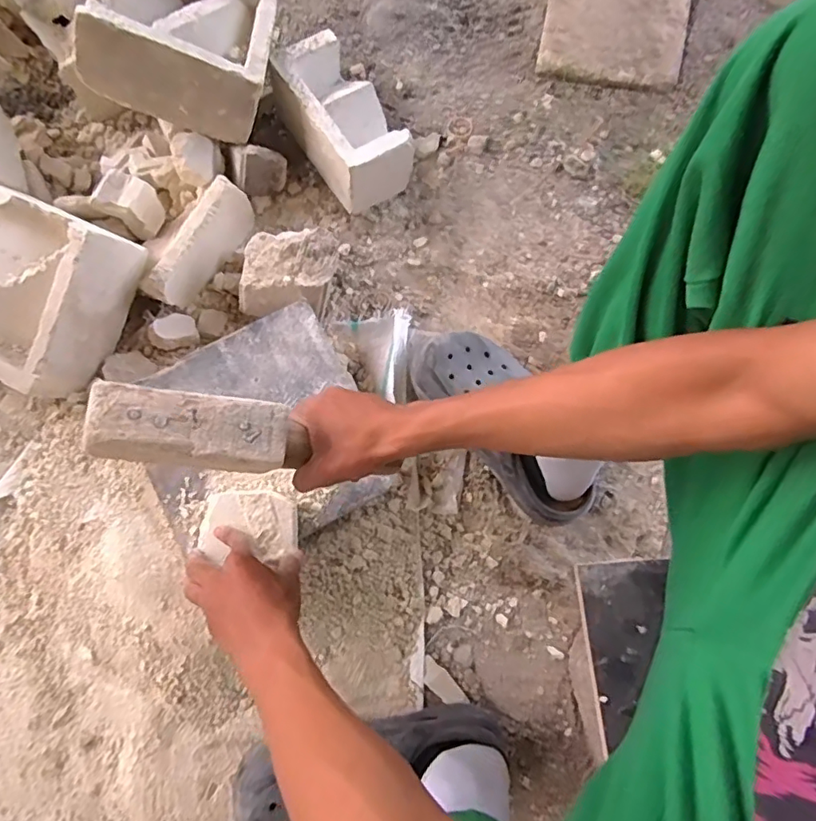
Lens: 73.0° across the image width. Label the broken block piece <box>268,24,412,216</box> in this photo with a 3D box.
[{"bbox_3d":[-0.088,-0.387,0.741,0.104,0.104,0.207,-34,91,-10],"label":"broken block piece"}]

